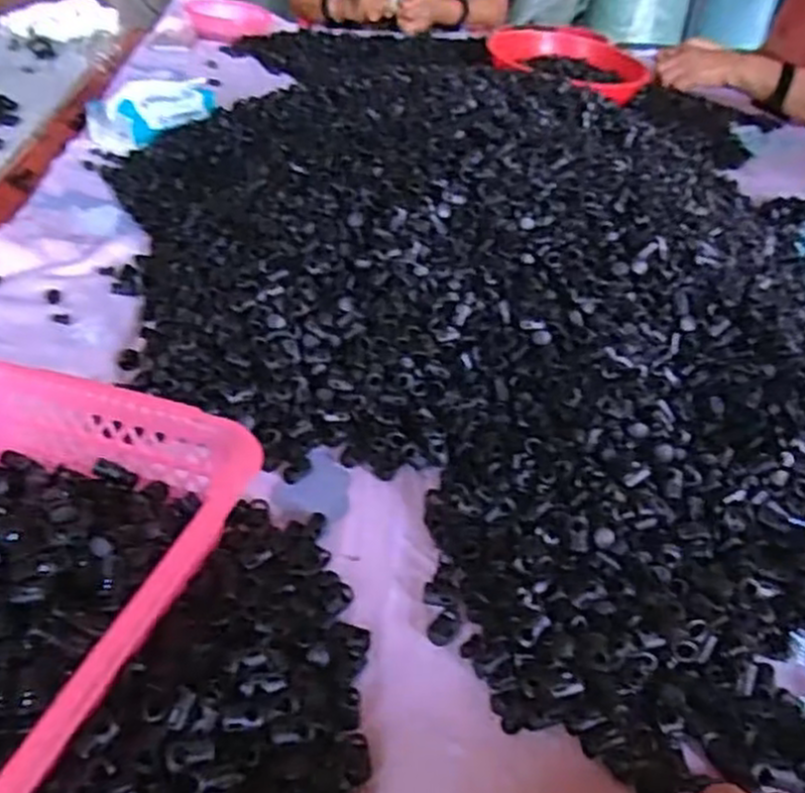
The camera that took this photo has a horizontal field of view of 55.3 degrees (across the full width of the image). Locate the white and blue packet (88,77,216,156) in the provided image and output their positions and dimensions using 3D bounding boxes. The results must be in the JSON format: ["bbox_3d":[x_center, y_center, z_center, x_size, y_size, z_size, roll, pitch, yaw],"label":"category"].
[{"bbox_3d":[-0.330,-0.385,1.015,0.172,0.060,0.090,-36,51,-26],"label":"white and blue packet"}]

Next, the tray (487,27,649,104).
[{"bbox_3d":[0.268,-0.523,1.198,0.222,0.056,0.229,3,36,-2],"label":"tray"}]

